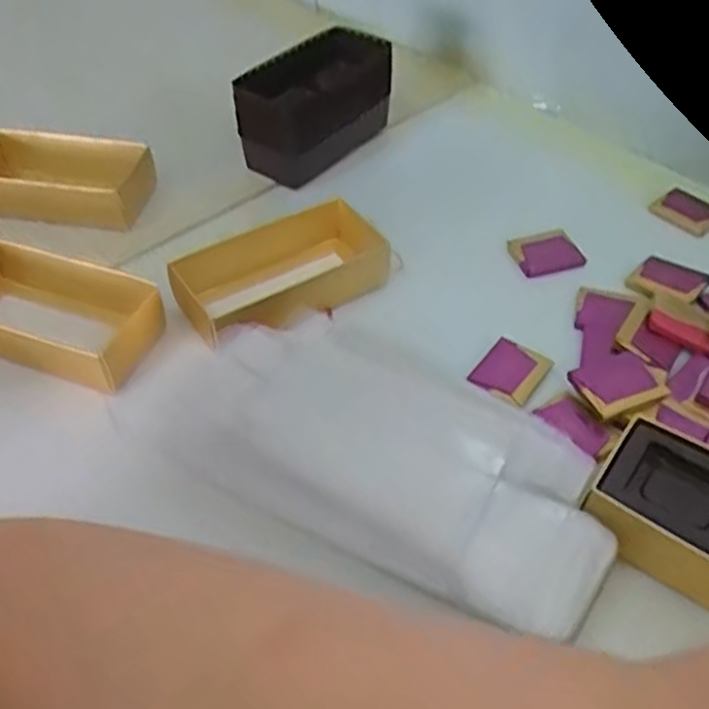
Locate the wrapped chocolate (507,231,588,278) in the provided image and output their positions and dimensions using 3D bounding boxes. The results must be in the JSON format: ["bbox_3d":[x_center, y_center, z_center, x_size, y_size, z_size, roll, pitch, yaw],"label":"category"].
[{"bbox_3d":[0.121,-0.063,0.464,0.044,0.005,0.035,-12,48,-12],"label":"wrapped chocolate"}]

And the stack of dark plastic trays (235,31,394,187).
[{"bbox_3d":[-0.025,-0.177,0.526,0.062,0.066,0.112,31,54,26],"label":"stack of dark plastic trays"}]

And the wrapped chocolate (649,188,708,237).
[{"bbox_3d":[0.224,-0.096,0.495,0.034,0.007,0.040,-29,54,-25],"label":"wrapped chocolate"}]

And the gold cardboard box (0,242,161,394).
[{"bbox_3d":[-0.173,-0.024,0.403,0.124,0.036,0.057,14,48,13],"label":"gold cardboard box"}]

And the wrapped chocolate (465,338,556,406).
[{"bbox_3d":[0.082,0.009,0.390,0.032,0.004,0.040,27,51,24],"label":"wrapped chocolate"}]

